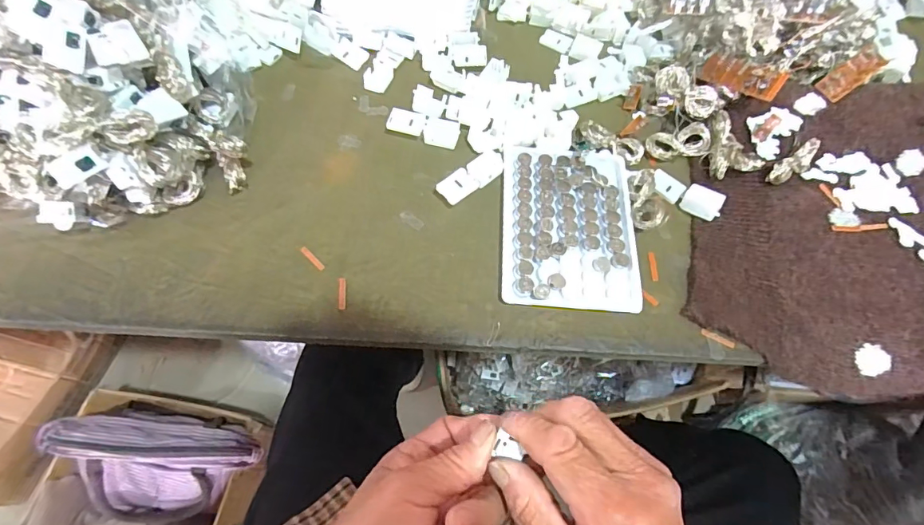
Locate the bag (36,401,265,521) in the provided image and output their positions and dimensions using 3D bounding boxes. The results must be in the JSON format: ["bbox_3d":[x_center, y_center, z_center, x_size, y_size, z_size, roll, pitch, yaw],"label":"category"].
[{"bbox_3d":[-0.461,0.306,0.688,0.271,0.126,0.161,9,64,2],"label":"bag"}]

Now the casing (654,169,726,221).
[{"bbox_3d":[0.169,-0.053,0.340,0.052,0.010,0.020,37,70,12],"label":"casing"}]

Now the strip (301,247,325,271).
[{"bbox_3d":[-0.101,-0.003,0.308,0.022,0.004,0.004,43,71,14],"label":"strip"}]

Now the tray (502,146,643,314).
[{"bbox_3d":[0.076,-0.029,0.326,0.093,0.009,0.127,4,66,-1],"label":"tray"}]

